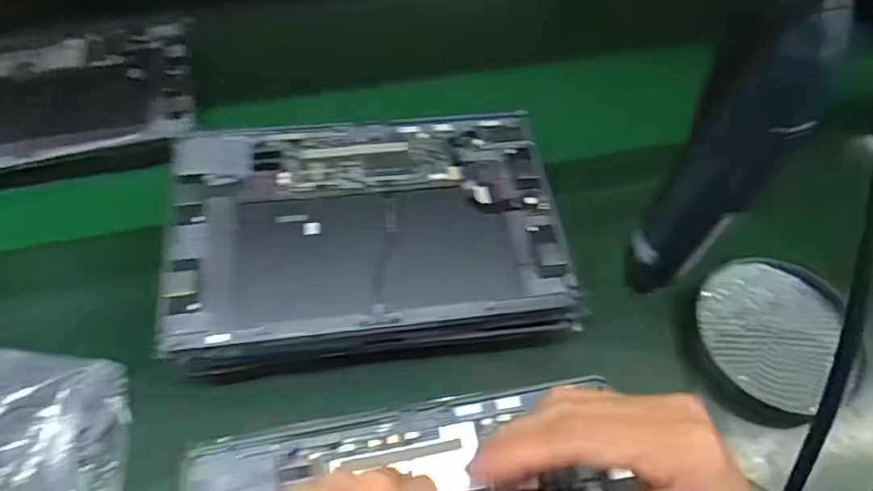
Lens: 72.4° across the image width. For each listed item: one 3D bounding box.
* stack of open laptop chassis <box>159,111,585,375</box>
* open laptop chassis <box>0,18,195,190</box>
[{"bbox_3d":[-0.046,-0.008,0.410,0.251,0.044,0.173,-8,56,-8],"label":"stack of open laptop chassis"},{"bbox_3d":[-0.337,-0.122,0.507,0.253,0.036,0.171,-12,56,-12],"label":"open laptop chassis"}]

